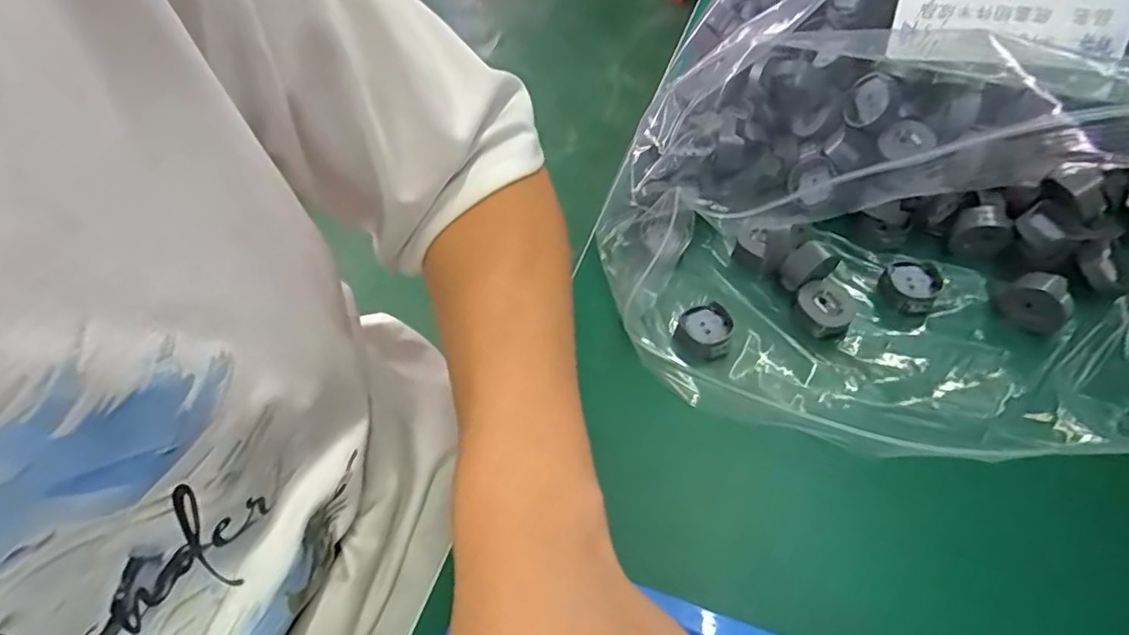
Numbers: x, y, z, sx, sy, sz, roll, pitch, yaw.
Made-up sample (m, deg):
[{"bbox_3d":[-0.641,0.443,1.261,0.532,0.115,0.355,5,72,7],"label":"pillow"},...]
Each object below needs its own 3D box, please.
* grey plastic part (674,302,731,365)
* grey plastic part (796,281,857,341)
[{"bbox_3d":[0.071,0.006,0.304,0.026,0.009,0.028,13,57,13],"label":"grey plastic part"},{"bbox_3d":[0.130,-0.003,0.302,0.028,0.014,0.026,-2,55,3],"label":"grey plastic part"}]

